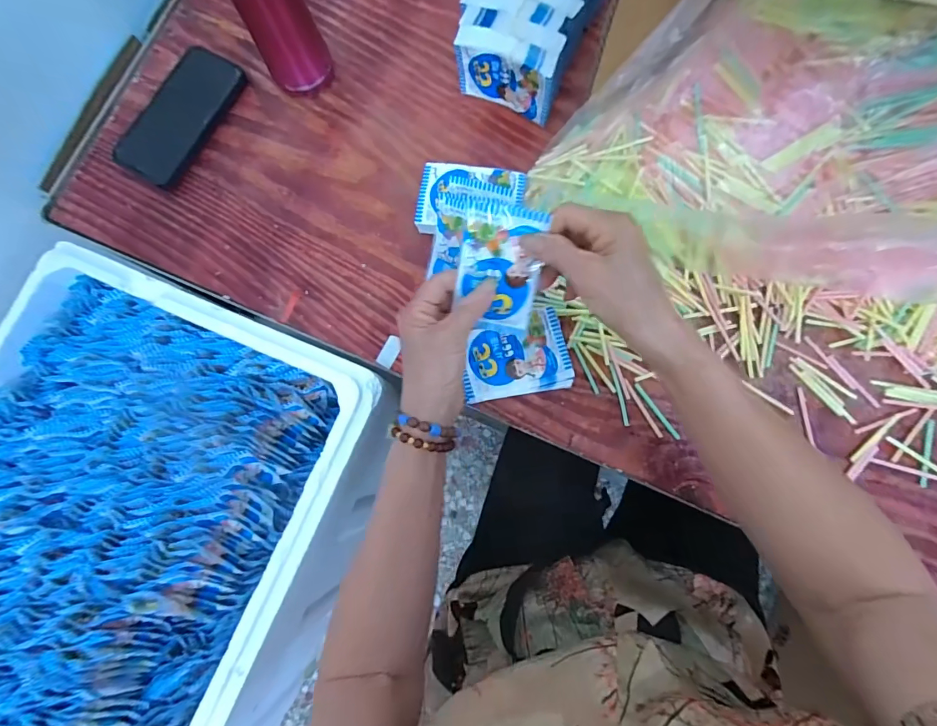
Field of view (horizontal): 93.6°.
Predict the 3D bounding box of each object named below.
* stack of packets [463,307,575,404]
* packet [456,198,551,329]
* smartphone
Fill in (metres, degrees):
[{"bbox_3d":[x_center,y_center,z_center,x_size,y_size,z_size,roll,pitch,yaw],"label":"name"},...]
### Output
[{"bbox_3d":[0.046,-0.007,0.435,0.102,0.014,0.077,-10,81,3],"label":"stack of packets"},{"bbox_3d":[0.025,-0.076,0.353,0.064,0.009,0.099,7,121,2],"label":"packet"},{"bbox_3d":[-0.330,-0.283,0.503,0.087,0.013,0.163,29,85,8],"label":"smartphone"}]

